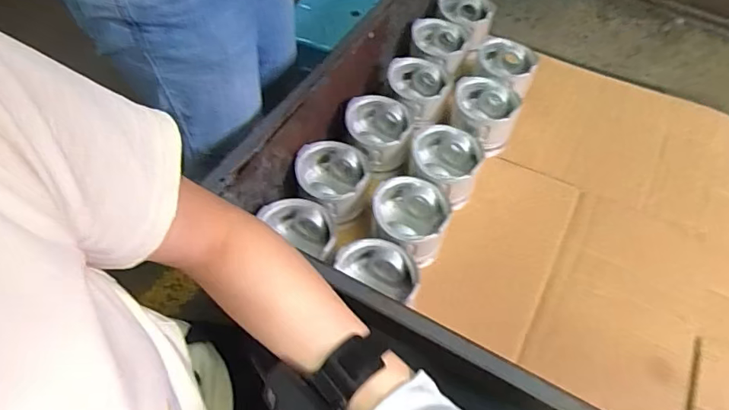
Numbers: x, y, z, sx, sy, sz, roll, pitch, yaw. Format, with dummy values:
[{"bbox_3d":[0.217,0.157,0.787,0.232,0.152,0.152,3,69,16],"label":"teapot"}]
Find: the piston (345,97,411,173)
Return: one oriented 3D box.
[{"bbox_3d":[0.019,-0.116,0.769,0.095,0.072,0.101,8,55,1],"label":"piston"}]

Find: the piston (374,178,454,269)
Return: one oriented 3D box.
[{"bbox_3d":[0.061,0.020,0.683,0.099,0.066,0.101,2,55,-3],"label":"piston"}]

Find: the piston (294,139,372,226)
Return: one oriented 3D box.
[{"bbox_3d":[-0.046,-0.032,0.714,0.101,0.070,0.108,-8,57,-10],"label":"piston"}]

